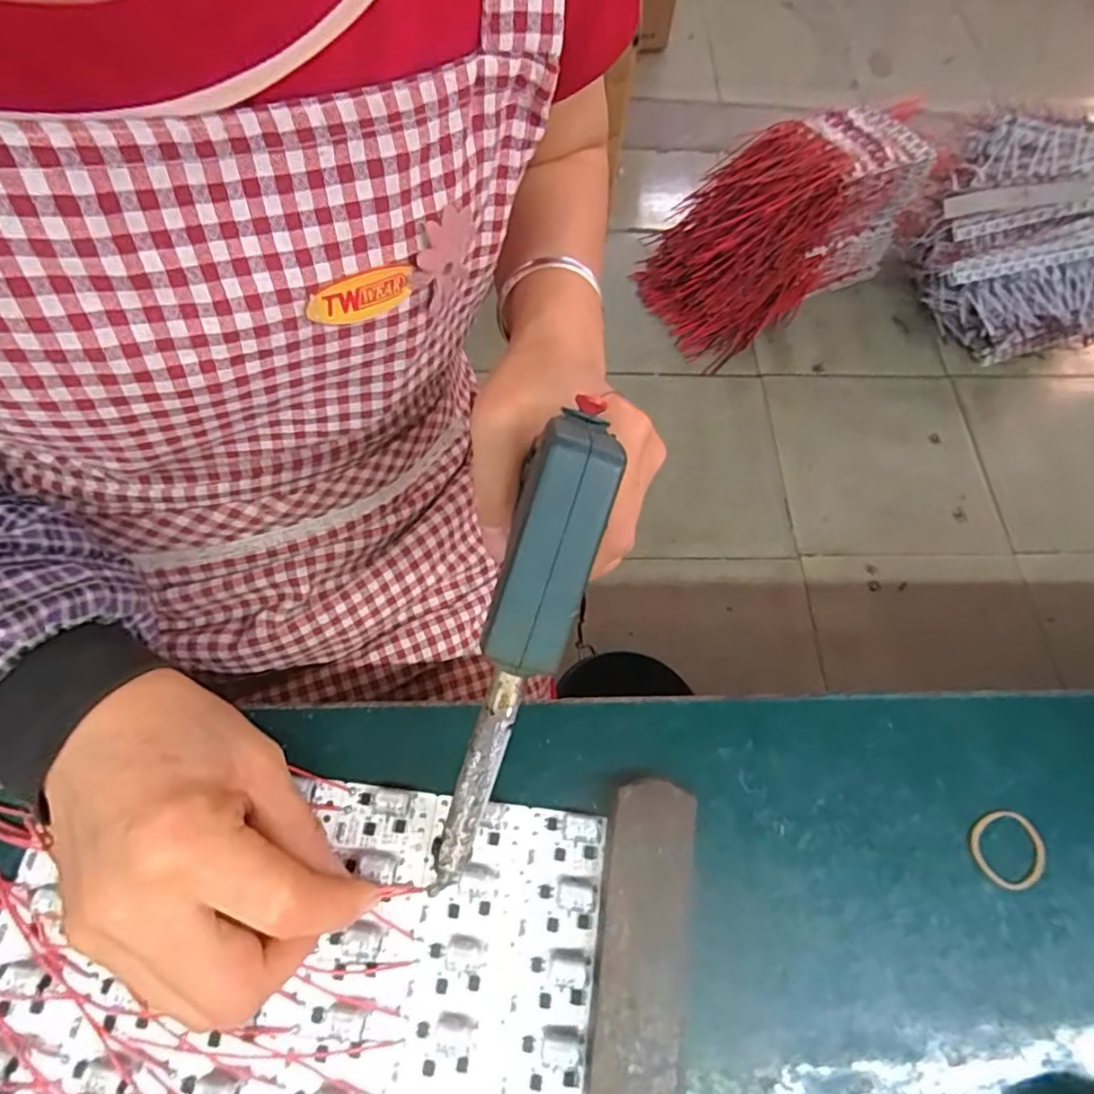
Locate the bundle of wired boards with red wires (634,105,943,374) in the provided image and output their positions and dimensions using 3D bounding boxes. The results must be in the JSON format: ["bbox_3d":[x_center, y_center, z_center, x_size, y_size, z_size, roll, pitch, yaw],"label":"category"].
[{"bbox_3d":[0.527,-0.720,1.354,0.732,0.237,0.323,-35,73,-15],"label":"bundle of wired boards with red wires"}]

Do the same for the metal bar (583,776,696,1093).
[{"bbox_3d":[0.031,0.191,0.229,0.035,0.017,0.198,8,67,1],"label":"metal bar"}]

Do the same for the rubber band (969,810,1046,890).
[{"bbox_3d":[0.199,0.129,0.271,0.032,0.004,0.028,-19,69,-10],"label":"rubber band"}]

